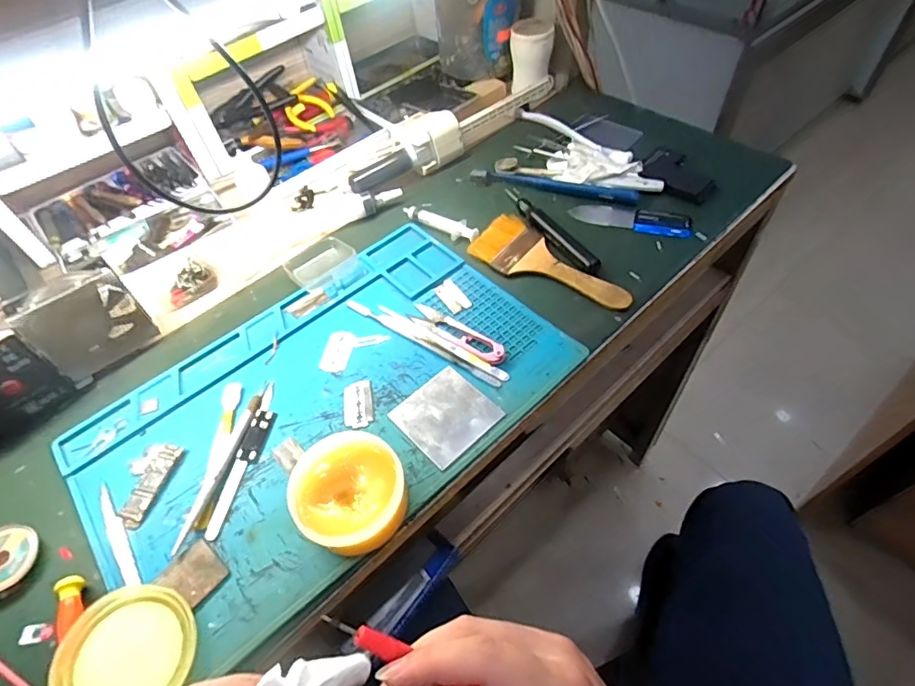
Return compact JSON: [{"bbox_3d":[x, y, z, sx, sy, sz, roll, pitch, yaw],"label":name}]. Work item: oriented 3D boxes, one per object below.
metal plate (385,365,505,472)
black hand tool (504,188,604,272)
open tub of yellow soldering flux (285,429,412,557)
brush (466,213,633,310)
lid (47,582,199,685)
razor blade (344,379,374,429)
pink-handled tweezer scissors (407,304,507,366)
[{"bbox_3d":[-0.009,0.057,0.405,0.066,0.004,0.069,-36,59,-21],"label":"metal plate"},{"bbox_3d":[0.090,-0.119,0.519,0.024,0.009,0.147,-27,56,-15],"label":"black hand tool"},{"bbox_3d":[-0.072,0.104,0.347,0.072,0.045,0.069,-2,53,3],"label":"open tub of yellow soldering flux"},{"bbox_3d":[0.086,-0.073,0.491,0.066,0.009,0.165,-36,59,-21],"label":"brush"},{"bbox_3d":[-0.203,0.191,0.312,0.079,0.019,0.074,-2,53,3],"label":"lid"},{"bbox_3d":[-0.081,0.050,0.418,0.023,0.004,0.042,-10,53,-3],"label":"razor blade"},{"bbox_3d":[-0.002,-0.010,0.449,0.102,0.012,0.023,33,62,25],"label":"pink-handled tweezer scissors"}]

